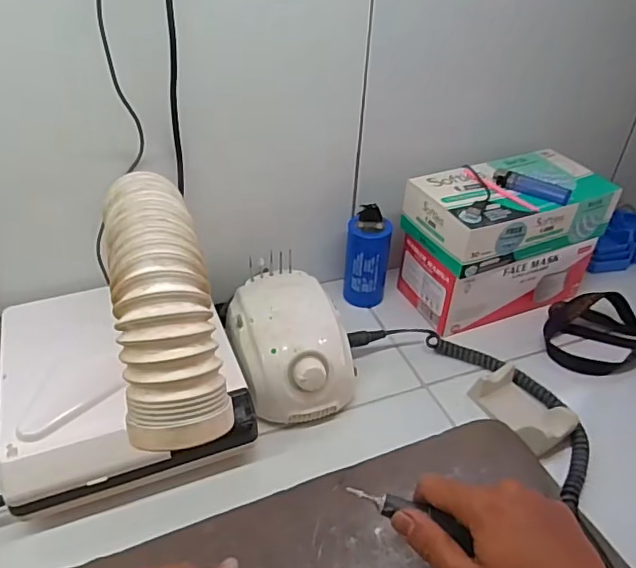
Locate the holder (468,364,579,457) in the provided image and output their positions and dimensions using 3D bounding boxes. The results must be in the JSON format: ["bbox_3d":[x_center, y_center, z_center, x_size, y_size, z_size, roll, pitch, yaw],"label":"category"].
[{"bbox_3d":[0.197,0.115,0.529,0.053,0.027,0.090,-21,43,-29],"label":"holder"}]

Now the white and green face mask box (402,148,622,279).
[{"bbox_3d":[0.212,-0.086,0.620,0.210,0.066,0.110,-14,42,-21],"label":"white and green face mask box"}]

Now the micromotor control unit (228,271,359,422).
[{"bbox_3d":[-0.027,0.059,0.546,0.103,0.077,0.139,-12,40,-19],"label":"micromotor control unit"}]

